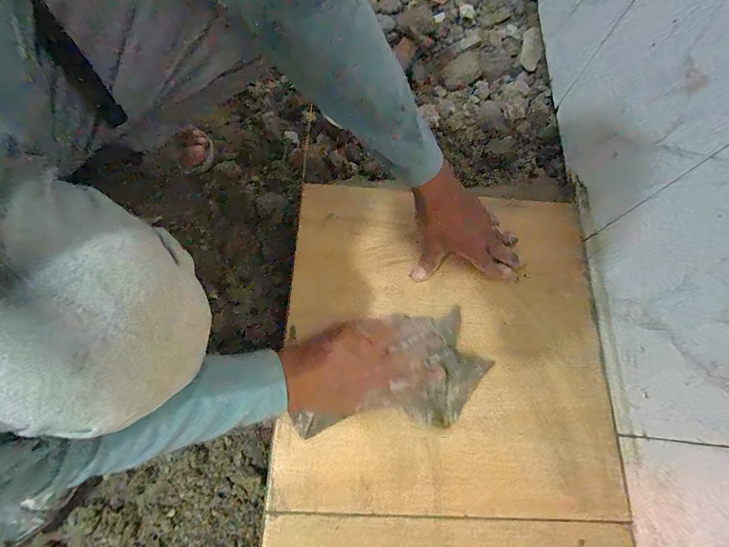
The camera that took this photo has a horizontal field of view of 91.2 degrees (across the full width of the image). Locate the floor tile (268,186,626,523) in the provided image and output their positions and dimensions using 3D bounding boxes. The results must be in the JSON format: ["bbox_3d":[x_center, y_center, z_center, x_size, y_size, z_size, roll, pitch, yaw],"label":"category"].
[{"bbox_3d":[0.101,0.076,0.445,0.386,0.017,0.391,4,71,-2],"label":"floor tile"}]

